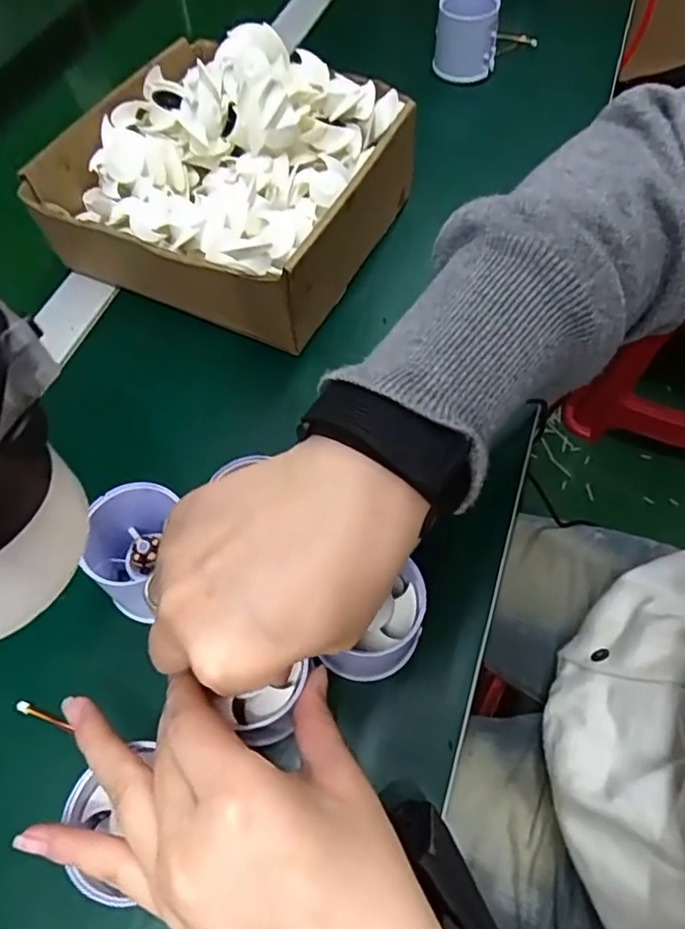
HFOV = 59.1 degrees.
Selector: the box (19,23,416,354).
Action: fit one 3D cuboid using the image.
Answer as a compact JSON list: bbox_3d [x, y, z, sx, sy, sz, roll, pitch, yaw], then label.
[{"bbox_3d":[-0.072,-0.202,0.414,0.208,0.077,0.212,23,63,11],"label":"box"}]

